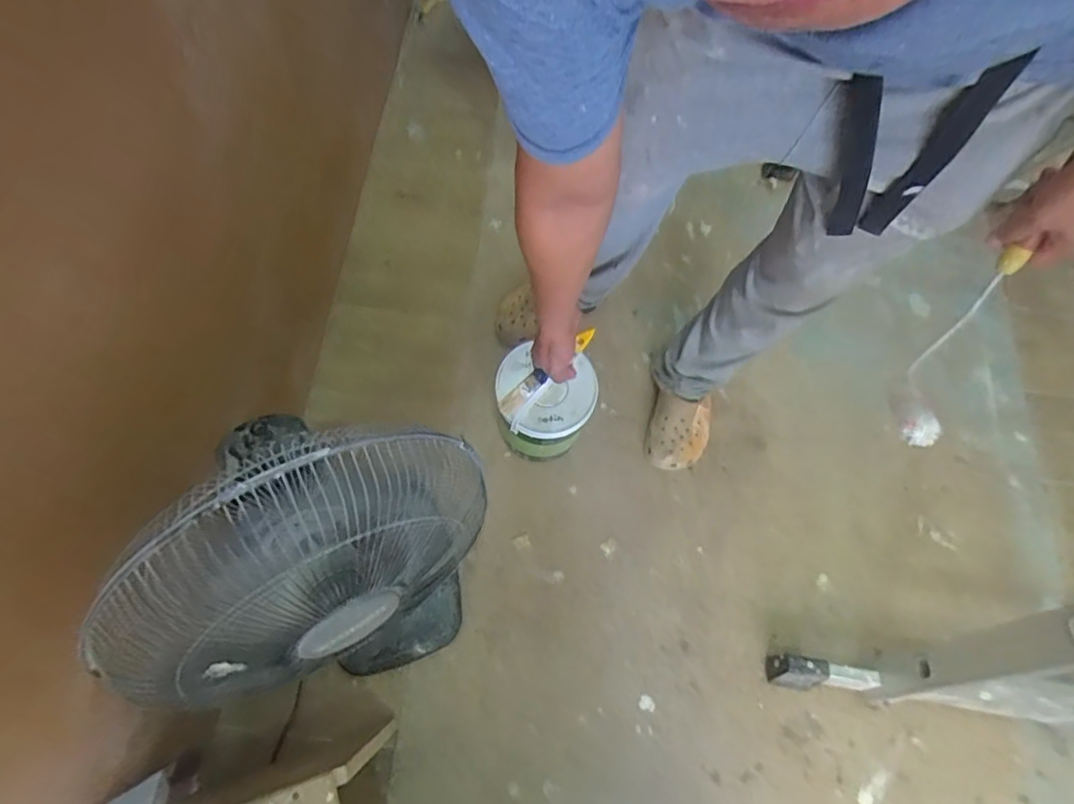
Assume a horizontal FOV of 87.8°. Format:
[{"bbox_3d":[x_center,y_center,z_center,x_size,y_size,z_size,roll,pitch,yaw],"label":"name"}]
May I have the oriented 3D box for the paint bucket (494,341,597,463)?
[{"bbox_3d":[0.013,0.017,1.021,0.165,0.212,0.149,11,70,1],"label":"paint bucket"}]

